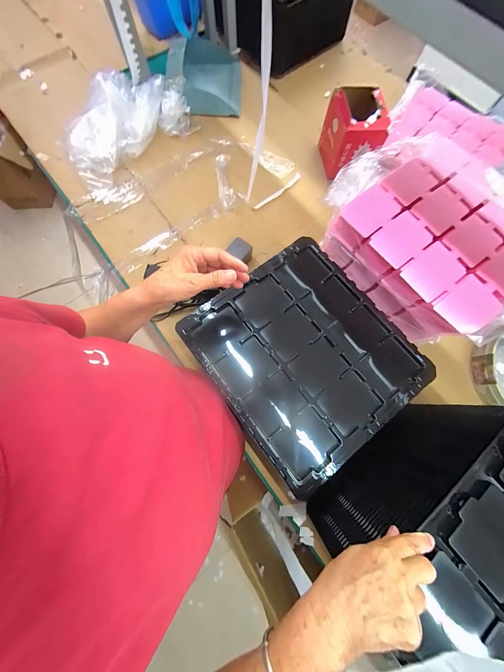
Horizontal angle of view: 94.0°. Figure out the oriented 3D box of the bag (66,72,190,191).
[{"bbox_3d":[-0.379,-0.640,0.710,0.220,0.080,0.419,42,79,10],"label":"bag"}]

